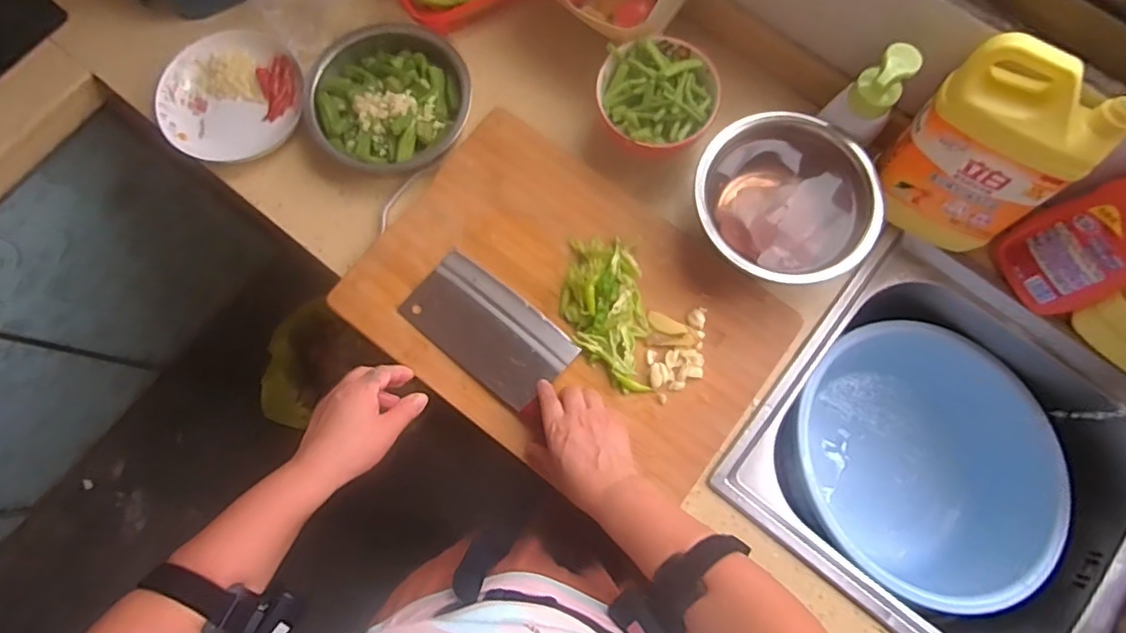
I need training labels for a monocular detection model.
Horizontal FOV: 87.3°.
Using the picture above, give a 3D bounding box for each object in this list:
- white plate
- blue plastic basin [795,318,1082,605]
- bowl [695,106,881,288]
[{"bbox_3d":[-0.395,-0.263,0.701,0.162,0.030,0.164,0,76,0],"label":"white plate"},{"bbox_3d":[0.404,0.167,0.703,0.274,0.149,0.286,0,76,0],"label":"blue plastic basin"},{"bbox_3d":[0.231,-0.120,0.631,0.176,0.076,0.172,0,76,0],"label":"bowl"}]

